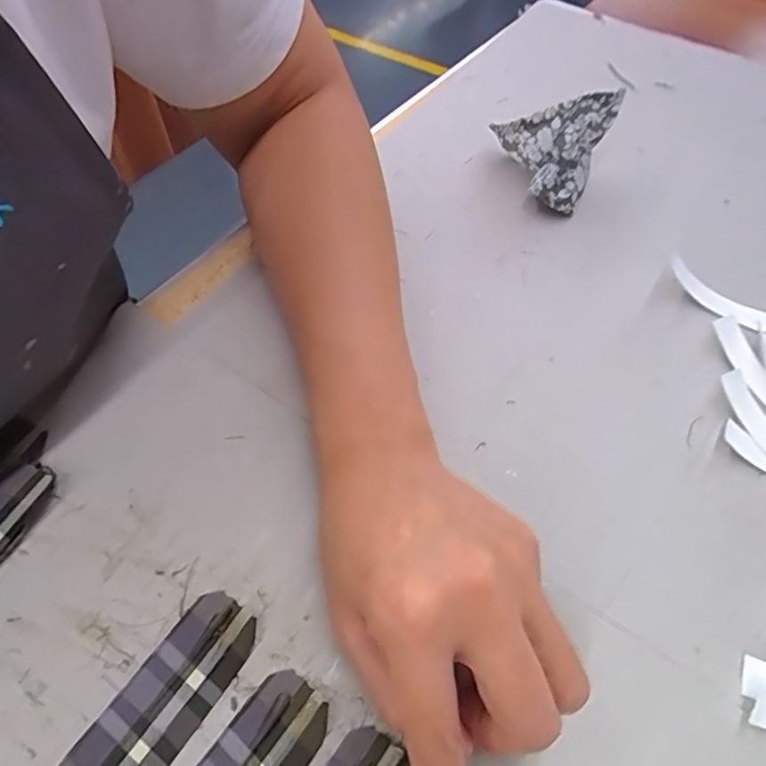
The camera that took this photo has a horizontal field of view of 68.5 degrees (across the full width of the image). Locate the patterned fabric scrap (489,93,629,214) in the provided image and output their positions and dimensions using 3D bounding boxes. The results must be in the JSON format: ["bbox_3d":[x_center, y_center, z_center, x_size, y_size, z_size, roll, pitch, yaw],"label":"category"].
[{"bbox_3d":[0.106,-0.156,0.365,0.071,0.059,0.061,19,58,10],"label":"patterned fabric scrap"}]

